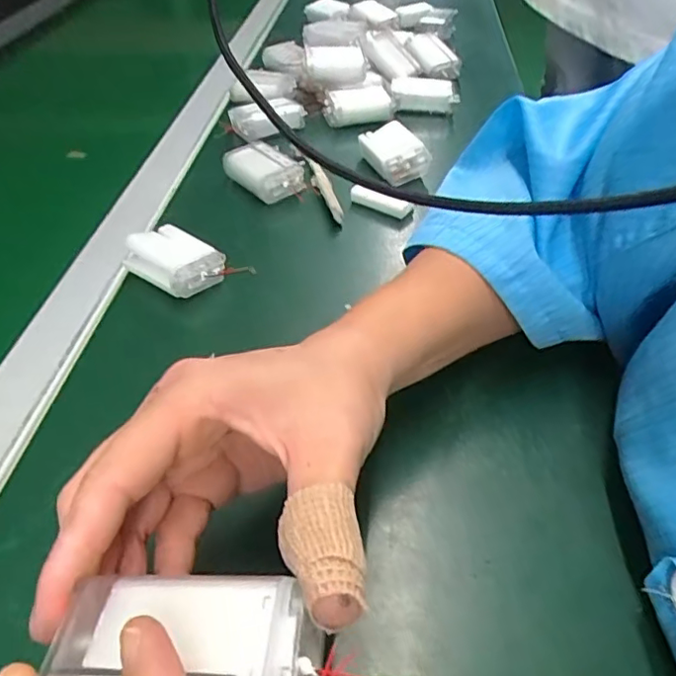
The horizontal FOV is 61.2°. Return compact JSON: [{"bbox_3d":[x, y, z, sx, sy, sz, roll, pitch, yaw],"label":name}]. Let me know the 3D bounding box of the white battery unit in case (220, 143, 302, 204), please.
[{"bbox_3d":[-0.059,-0.131,0.454,0.040,0.027,0.058,-29,50,-25],"label":"white battery unit in case"}]

